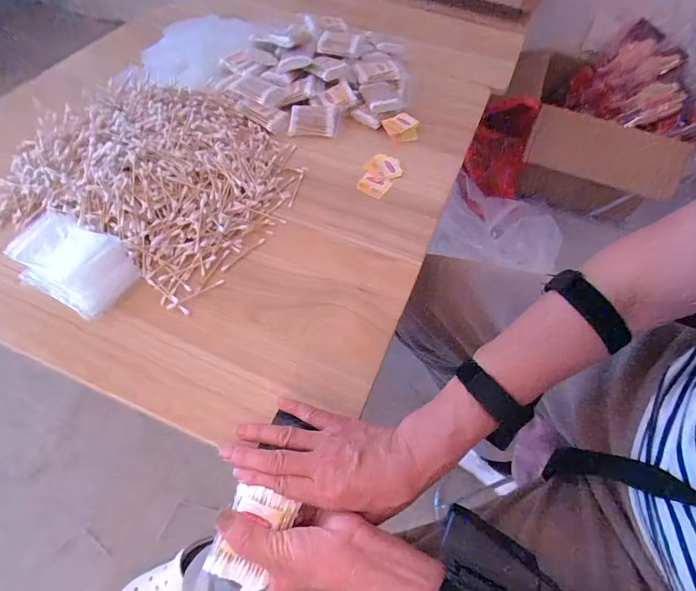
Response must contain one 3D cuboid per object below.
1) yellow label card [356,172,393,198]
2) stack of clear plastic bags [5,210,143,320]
[{"bbox_3d":[0.040,-0.169,0.596,0.045,0.004,0.040,22,57,11],"label":"yellow label card"},{"bbox_3d":[-0.334,-0.044,0.473,0.171,0.017,0.090,25,71,13],"label":"stack of clear plastic bags"}]

